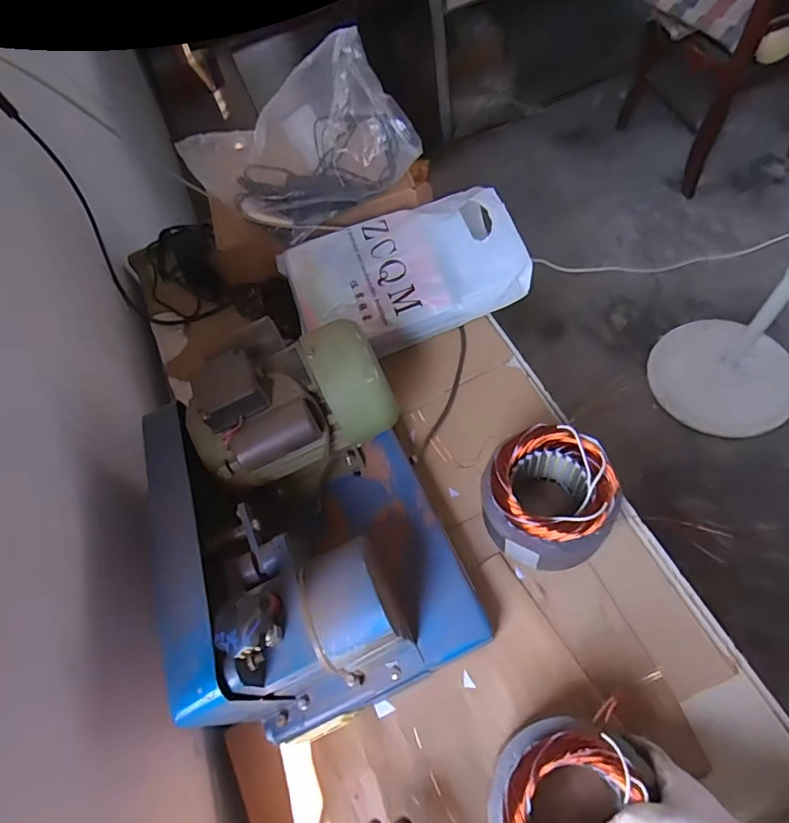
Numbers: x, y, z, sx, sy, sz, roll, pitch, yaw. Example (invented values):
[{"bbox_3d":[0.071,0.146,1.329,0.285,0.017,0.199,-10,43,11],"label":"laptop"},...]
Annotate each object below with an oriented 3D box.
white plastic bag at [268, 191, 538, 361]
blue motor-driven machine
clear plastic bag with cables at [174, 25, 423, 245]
[{"bbox_3d":[0.006,-0.232,0.799,0.345,0.088,0.250,-24,60,-2],"label":"white plastic bag"},{"bbox_3d":[-0.096,0.114,0.557,0.273,0.187,0.384,-25,64,-2],"label":"blue motor-driven machine"},{"bbox_3d":[-0.157,-0.435,0.814,0.344,0.175,0.194,-20,64,0],"label":"clear plastic bag with cables"}]

